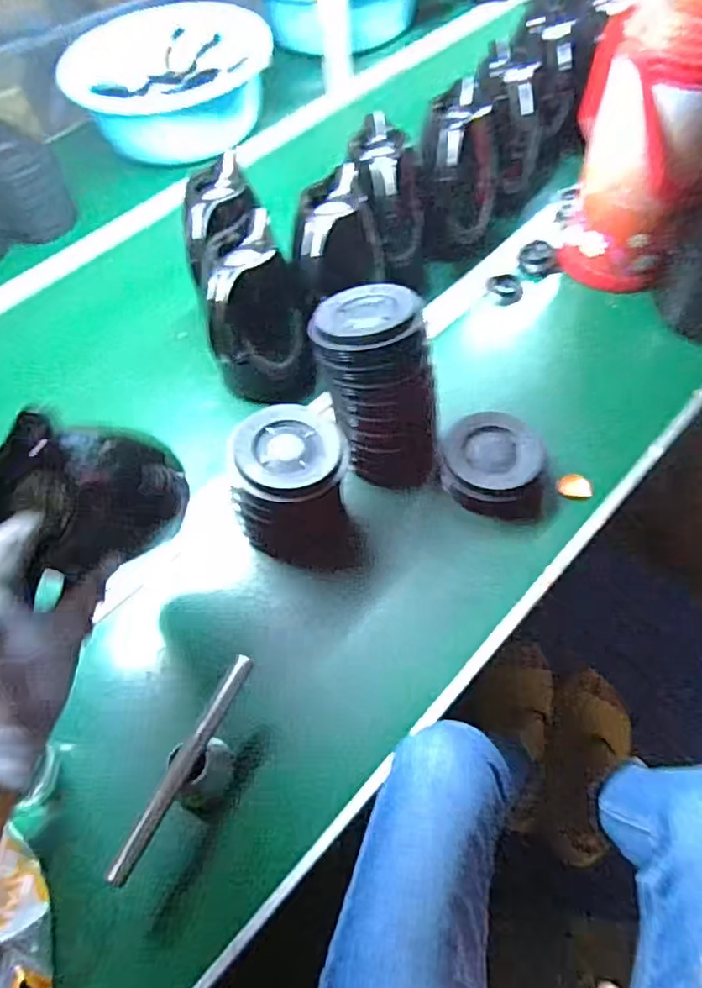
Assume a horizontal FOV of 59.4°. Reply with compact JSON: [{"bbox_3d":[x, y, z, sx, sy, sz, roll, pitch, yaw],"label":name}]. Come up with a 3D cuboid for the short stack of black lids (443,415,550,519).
[{"bbox_3d":[0.168,-0.035,0.727,0.124,0.051,0.116,2,58,6],"label":"short stack of black lids"}]

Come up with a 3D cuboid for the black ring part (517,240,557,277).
[{"bbox_3d":[0.279,-0.352,0.922,0.051,0.031,0.051,8,59,9],"label":"black ring part"}]

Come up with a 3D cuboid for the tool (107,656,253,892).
[{"bbox_3d":[-0.133,0.248,0.551,0.042,0.065,0.197,19,62,16],"label":"tool"}]

